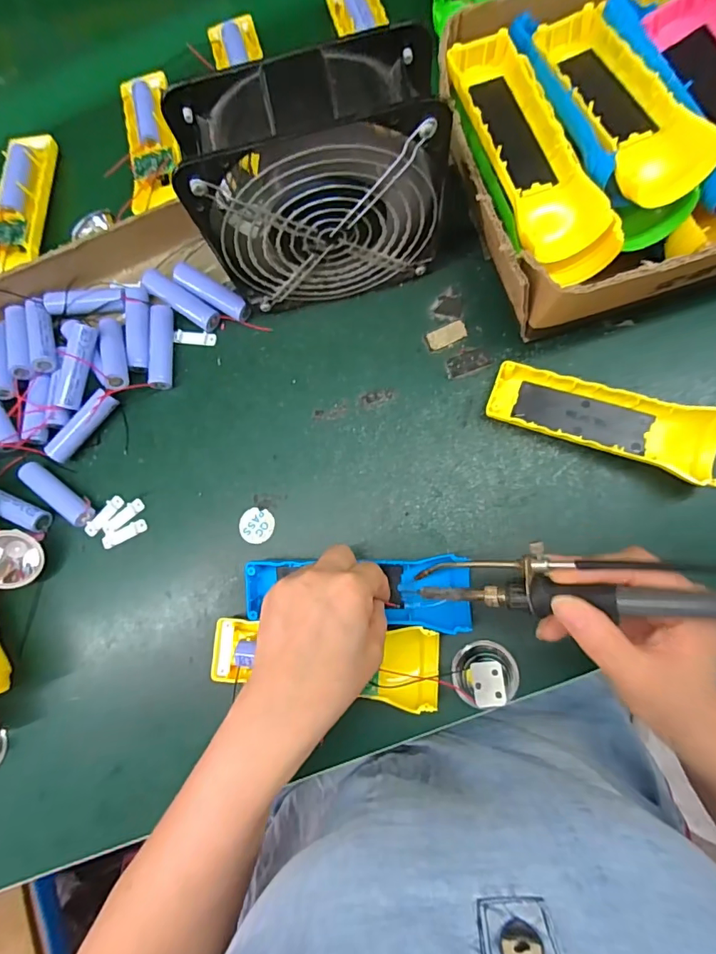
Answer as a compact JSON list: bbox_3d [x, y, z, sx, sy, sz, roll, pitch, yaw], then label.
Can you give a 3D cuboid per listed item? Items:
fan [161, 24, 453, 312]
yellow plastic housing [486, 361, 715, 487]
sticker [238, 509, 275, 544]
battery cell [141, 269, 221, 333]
[{"bbox_3d":[-0.023,-0.180,0.299,0.144,0.138,0.064,-13,80,4],"label":"fan"},{"bbox_3d":[0.170,-0.039,0.323,0.153,0.027,0.048,19,84,9],"label":"yellow plastic housing"},{"bbox_3d":[-0.077,0.037,0.358,0.026,0.004,0.027,-1,81,6],"label":"sticker"},{"bbox_3d":[-0.142,-0.141,0.375,0.066,0.015,0.019,34,86,10],"label":"battery cell"}]

